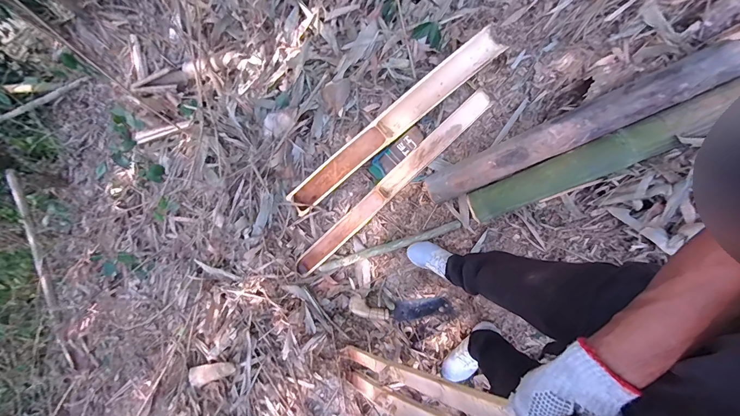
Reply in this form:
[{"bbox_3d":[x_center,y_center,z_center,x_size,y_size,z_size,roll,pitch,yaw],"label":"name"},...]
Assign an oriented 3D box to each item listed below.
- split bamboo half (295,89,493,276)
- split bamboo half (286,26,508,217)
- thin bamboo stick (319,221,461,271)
[{"bbox_3d":[0.071,-0.080,1.269,0.960,0.035,0.080,-43,79,9],"label":"split bamboo half"},{"bbox_3d":[0.114,-0.341,1.266,0.883,0.049,0.110,-38,78,11],"label":"split bamboo half"},{"bbox_3d":[0.066,0.153,1.273,0.570,0.030,0.033,-19,76,13],"label":"thin bamboo stick"}]

